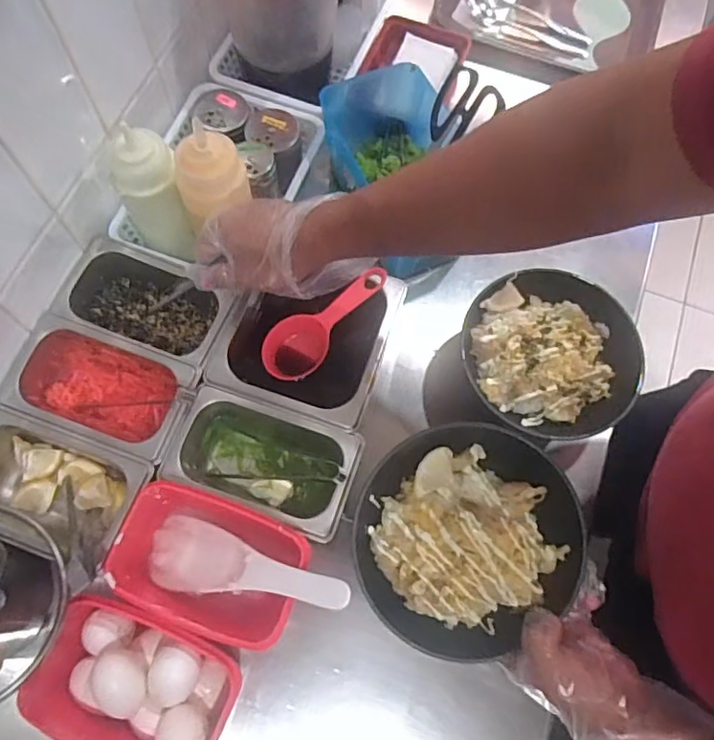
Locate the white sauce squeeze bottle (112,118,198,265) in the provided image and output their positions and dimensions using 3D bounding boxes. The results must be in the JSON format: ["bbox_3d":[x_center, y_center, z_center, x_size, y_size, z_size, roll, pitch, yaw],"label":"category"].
[{"bbox_3d":[-0.199,-0.178,0.572,0.070,0.135,0.069,1,69,-2],"label":"white sauce squeeze bottle"}]

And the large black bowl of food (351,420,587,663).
[{"bbox_3d":[0.092,0.137,0.466,0.180,0.047,0.178,12,69,2],"label":"large black bowl of food"}]

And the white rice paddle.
[{"bbox_3d":[-0.097,0.174,0.490,0.206,0.024,0.062,3,66,30],"label":"white rice paddle"}]

